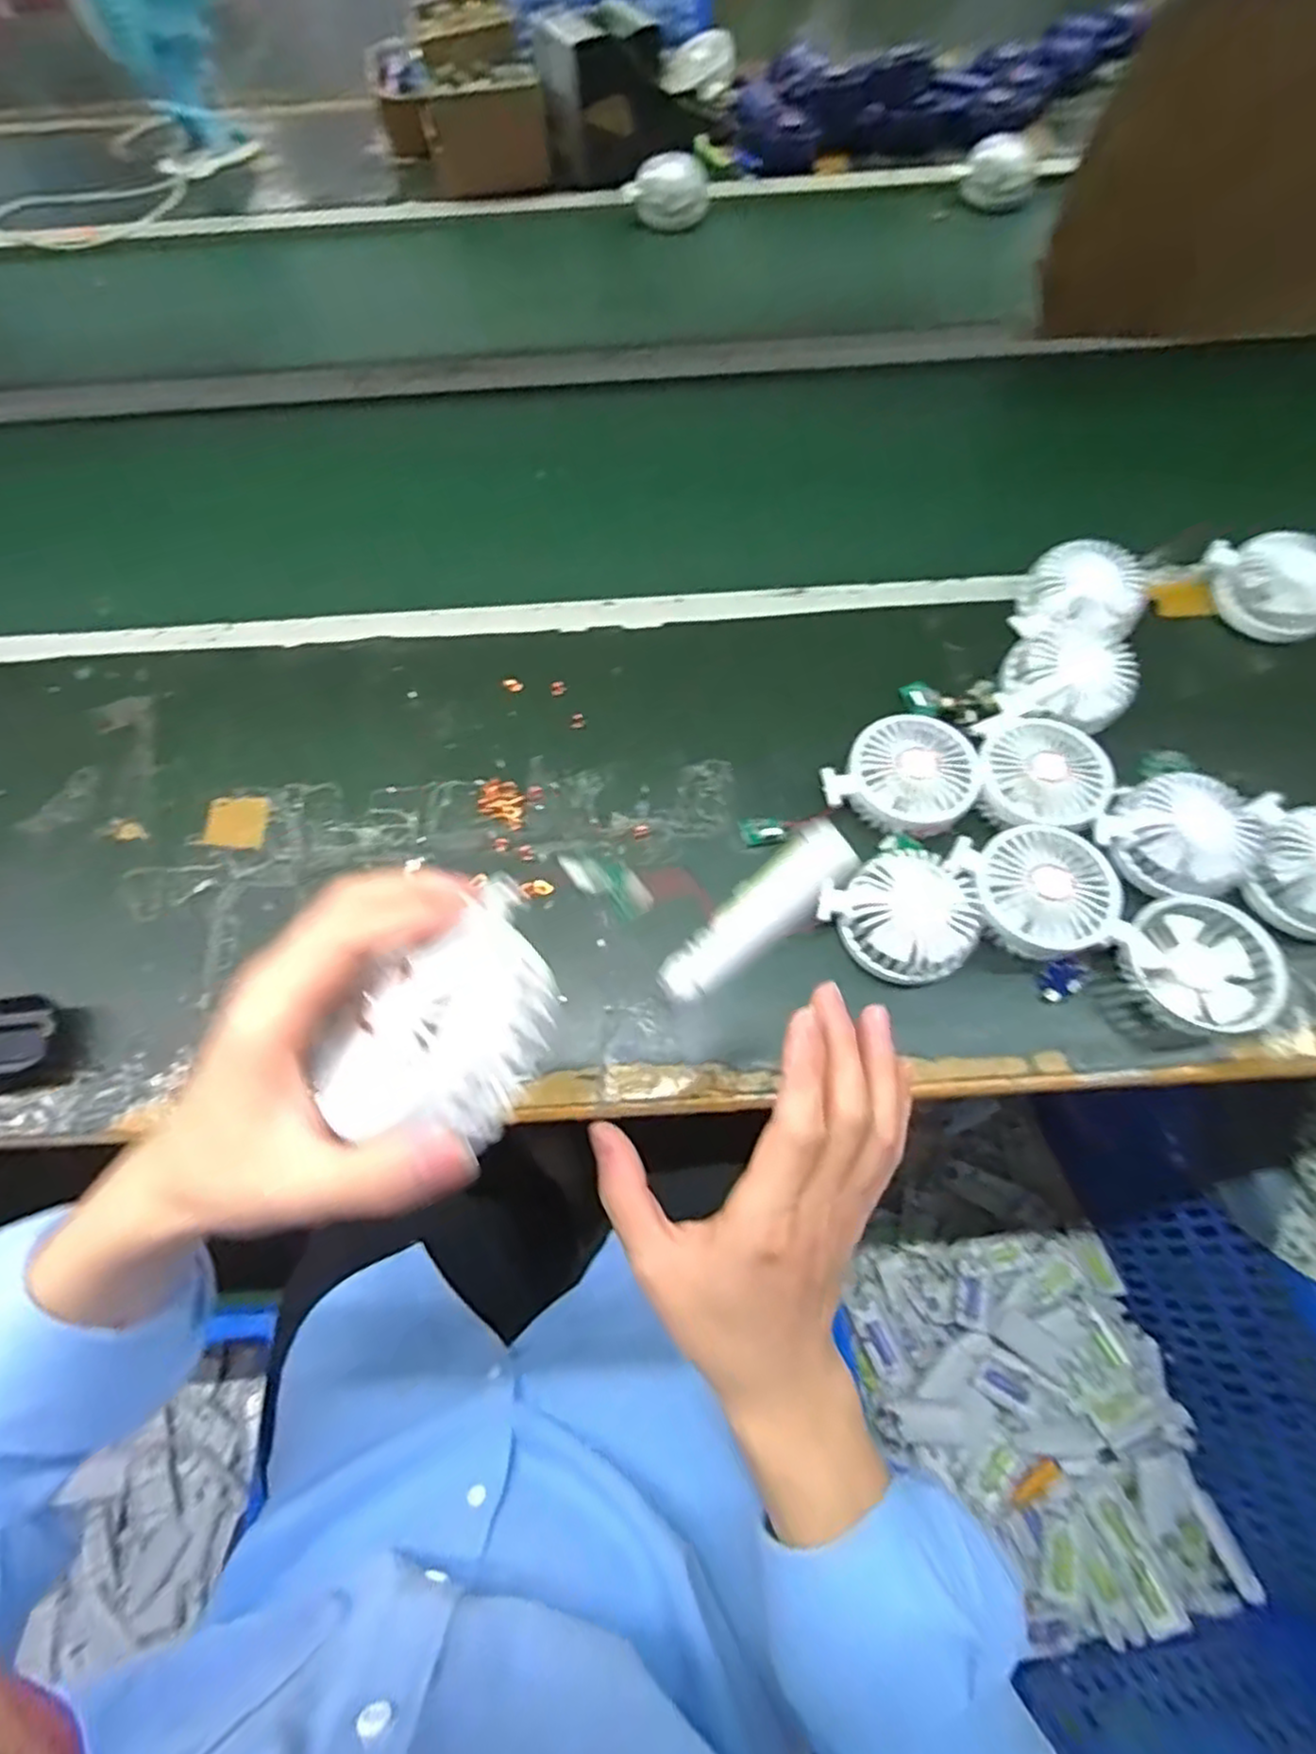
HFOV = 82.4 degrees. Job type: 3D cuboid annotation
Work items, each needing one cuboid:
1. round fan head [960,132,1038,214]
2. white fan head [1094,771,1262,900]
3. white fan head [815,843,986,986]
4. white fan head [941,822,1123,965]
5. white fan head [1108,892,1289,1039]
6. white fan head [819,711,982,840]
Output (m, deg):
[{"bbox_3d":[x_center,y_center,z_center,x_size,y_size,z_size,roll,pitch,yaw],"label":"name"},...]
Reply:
[{"bbox_3d":[0.433,-0.889,0.946,0.081,0.053,0.101,21,66,12],"label":"round fan head"},{"bbox_3d":[0.365,-0.028,0.527,0.088,0.043,0.091,-1,64,1],"label":"white fan head"},{"bbox_3d":[0.167,0.026,0.508,0.085,0.029,0.090,-1,64,1],"label":"white fan head"},{"bbox_3d":[0.258,0.009,0.514,0.095,0.037,0.095,-1,64,1],"label":"white fan head"},{"bbox_3d":[0.351,0.057,0.486,0.094,0.029,0.088,-1,64,1],"label":"white fan head"},{"bbox_3d":[0.182,-0.077,0.559,0.100,0.037,0.091,-1,64,1],"label":"white fan head"}]

